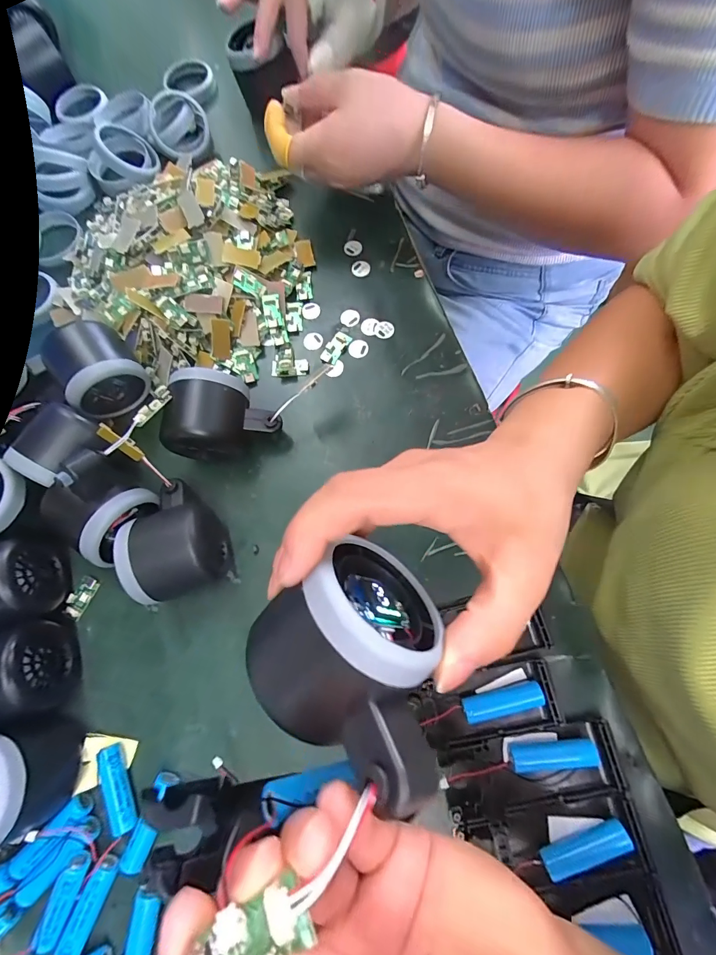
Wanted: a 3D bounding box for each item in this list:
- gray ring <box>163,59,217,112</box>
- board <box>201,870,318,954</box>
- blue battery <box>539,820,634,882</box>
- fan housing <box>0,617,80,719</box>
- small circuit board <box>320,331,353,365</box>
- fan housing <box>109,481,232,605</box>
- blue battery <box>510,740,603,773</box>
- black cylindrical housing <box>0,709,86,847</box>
[{"bbox_3d":[-0.187,-0.439,0.438,0.053,0.021,0.064,-23,74,-5],"label":"gray ring"},{"bbox_3d":[-0.026,0.112,0.096,0.027,0.007,0.014,-34,75,-7],"label":"board"},{"bbox_3d":[0.128,0.210,0.222,0.049,0.015,0.012,-22,74,-4],"label":"blue battery"},{"bbox_3d":[-0.219,0.123,0.240,0.048,0.073,0.066,-30,75,-7],"label":"fan housing"},{"bbox_3d":[-0.019,-0.110,0.335,0.016,0.004,0.032,33,77,11],"label":"small circuit board"},{"bbox_3d":[-0.126,0.042,0.273,0.056,0.051,0.079,-16,73,-3],"label":"fan housing"},{"bbox_3d":[0.117,0.167,0.237,0.050,0.013,0.013,-5,73,1],"label":"blue battery"},{"bbox_3d":[-0.207,0.182,0.229,0.058,0.063,0.057,-1,73,2],"label":"black cylindrical housing"}]

